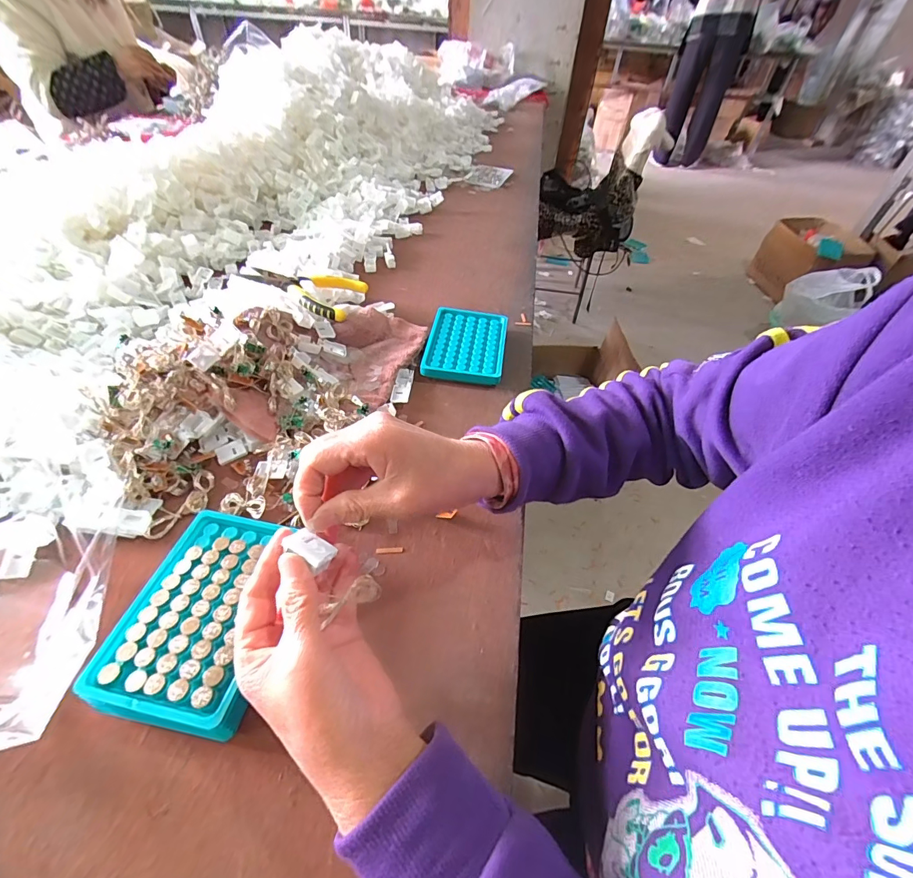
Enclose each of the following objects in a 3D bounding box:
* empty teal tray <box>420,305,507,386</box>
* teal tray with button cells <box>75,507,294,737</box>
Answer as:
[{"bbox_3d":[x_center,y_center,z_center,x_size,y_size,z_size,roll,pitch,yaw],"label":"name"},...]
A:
[{"bbox_3d":[0.013,-0.121,0.539,0.095,0.020,0.127,8,48,3],"label":"empty teal tray"},{"bbox_3d":[-0.172,0.122,0.300,0.096,0.038,0.135,10,49,5],"label":"teal tray with button cells"}]

